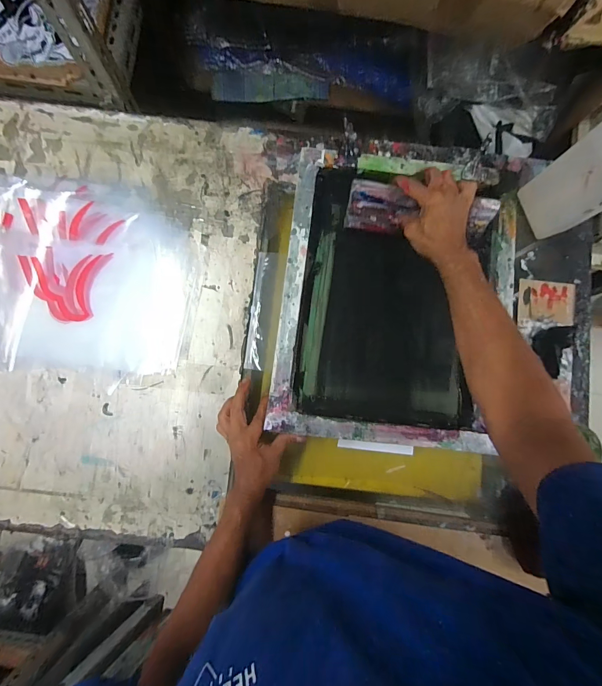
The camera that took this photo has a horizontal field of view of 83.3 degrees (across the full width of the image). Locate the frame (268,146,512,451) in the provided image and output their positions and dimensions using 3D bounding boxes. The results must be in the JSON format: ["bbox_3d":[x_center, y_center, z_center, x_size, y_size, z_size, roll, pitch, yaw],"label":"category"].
[{"bbox_3d":[0.148,-0.088,0.543,0.353,0.065,0.472,7,85,0],"label":"frame"}]

